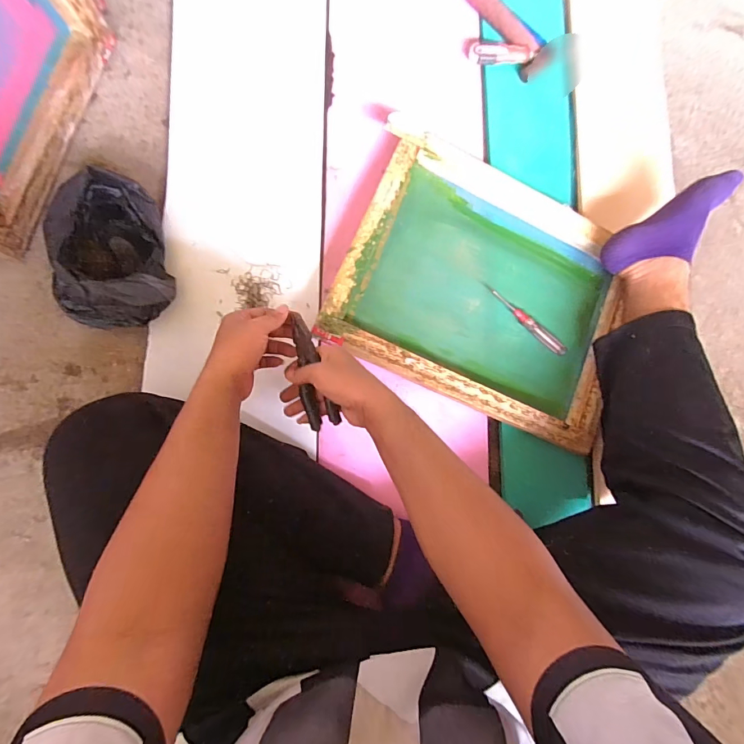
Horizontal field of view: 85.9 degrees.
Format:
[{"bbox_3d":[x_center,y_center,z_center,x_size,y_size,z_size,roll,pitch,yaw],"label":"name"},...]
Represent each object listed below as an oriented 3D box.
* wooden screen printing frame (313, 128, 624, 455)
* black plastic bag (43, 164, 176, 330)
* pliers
[{"bbox_3d":[0.192,-0.136,0.653,0.467,0.041,0.386,24,82,-6],"label":"wooden screen printing frame"},{"bbox_3d":[-0.351,-0.161,0.540,0.125,0.100,0.197,-16,88,-9],"label":"black plastic bag"},{"bbox_3d":[-0.074,-0.004,0.503,0.035,0.020,0.149,-13,88,-9],"label":"pliers"}]

